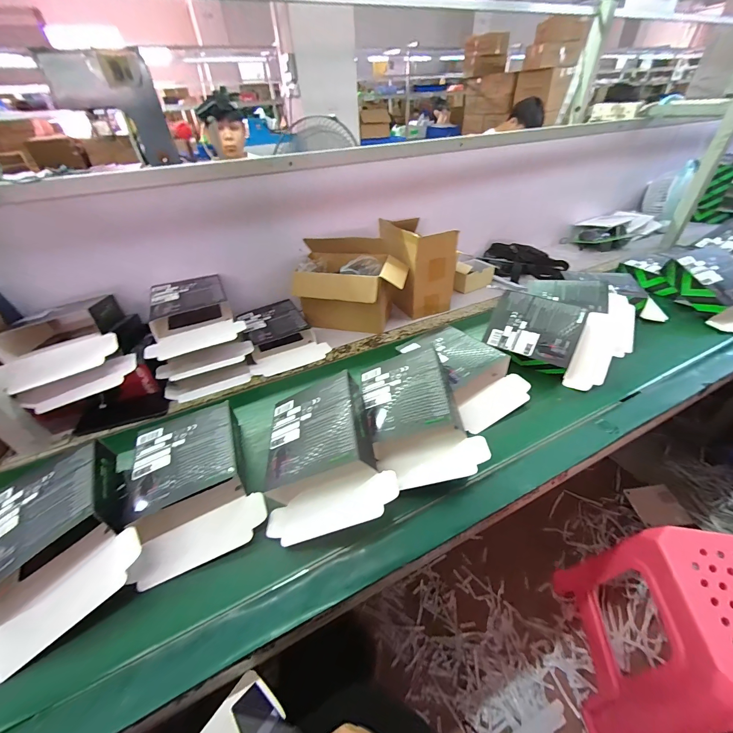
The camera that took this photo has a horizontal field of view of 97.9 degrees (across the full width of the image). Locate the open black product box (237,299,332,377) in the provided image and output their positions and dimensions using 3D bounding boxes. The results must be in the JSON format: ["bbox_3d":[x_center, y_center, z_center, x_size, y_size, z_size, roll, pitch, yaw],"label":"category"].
[{"bbox_3d":[-0.226,-0.094,0.846,0.183,0.056,0.263,-16,41,-17],"label":"open black product box"}]

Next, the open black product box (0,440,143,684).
[{"bbox_3d":[-0.419,0.224,0.427,0.174,0.087,0.227,-26,44,-26],"label":"open black product box"}]

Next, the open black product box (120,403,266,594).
[{"bbox_3d":[-0.276,0.176,0.502,0.172,0.067,0.242,-21,42,-21],"label":"open black product box"}]

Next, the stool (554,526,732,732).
[{"bbox_3d":[0.733,0.626,0.708,0.327,0.425,0.335,6,39,10],"label":"stool"}]

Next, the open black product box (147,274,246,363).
[{"bbox_3d":[-0.412,-0.136,0.741,0.186,0.078,0.254,-19,42,-20],"label":"open black product box"}]

